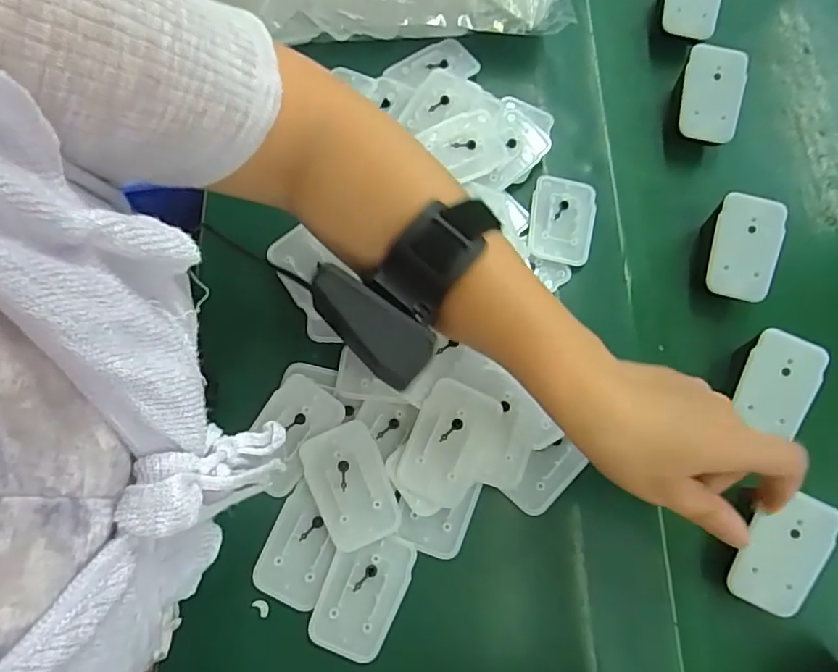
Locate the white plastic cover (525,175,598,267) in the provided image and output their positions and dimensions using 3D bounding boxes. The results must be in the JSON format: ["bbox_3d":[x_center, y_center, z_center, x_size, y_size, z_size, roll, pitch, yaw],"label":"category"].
[{"bbox_3d":[0.102,-0.083,0.397,0.045,0.007,0.067,16,73,2],"label":"white plastic cover"}]

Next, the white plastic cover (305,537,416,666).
[{"bbox_3d":[-0.033,0.150,0.322,0.045,0.006,0.067,22,74,4],"label":"white plastic cover"}]

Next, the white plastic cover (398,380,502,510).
[{"bbox_3d":[0.018,0.064,0.328,0.045,0.004,0.071,22,89,8],"label":"white plastic cover"}]

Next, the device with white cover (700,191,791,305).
[{"bbox_3d":[0.221,-0.060,0.384,0.047,0.037,0.069,11,94,6],"label":"device with white cover"}]

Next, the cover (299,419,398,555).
[{"bbox_3d":[-0.041,0.091,0.333,0.044,0.004,0.070,-23,79,-2],"label":"cover"}]

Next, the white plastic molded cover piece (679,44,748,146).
[{"bbox_3d":[0.215,-0.177,0.407,0.042,0.008,0.067,7,98,6],"label":"white plastic molded cover piece"}]

